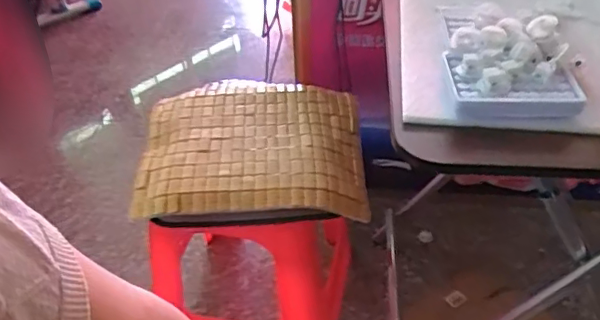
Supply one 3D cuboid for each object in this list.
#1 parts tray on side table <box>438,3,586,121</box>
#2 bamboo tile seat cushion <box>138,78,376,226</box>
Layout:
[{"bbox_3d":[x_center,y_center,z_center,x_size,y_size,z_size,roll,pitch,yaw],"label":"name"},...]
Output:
[{"bbox_3d":[0.225,-0.117,0.625,0.124,0.048,0.170,2,41,5],"label":"parts tray on side table"},{"bbox_3d":[-0.079,-0.026,0.933,0.351,0.048,0.319,-1,41,1],"label":"bamboo tile seat cushion"}]

